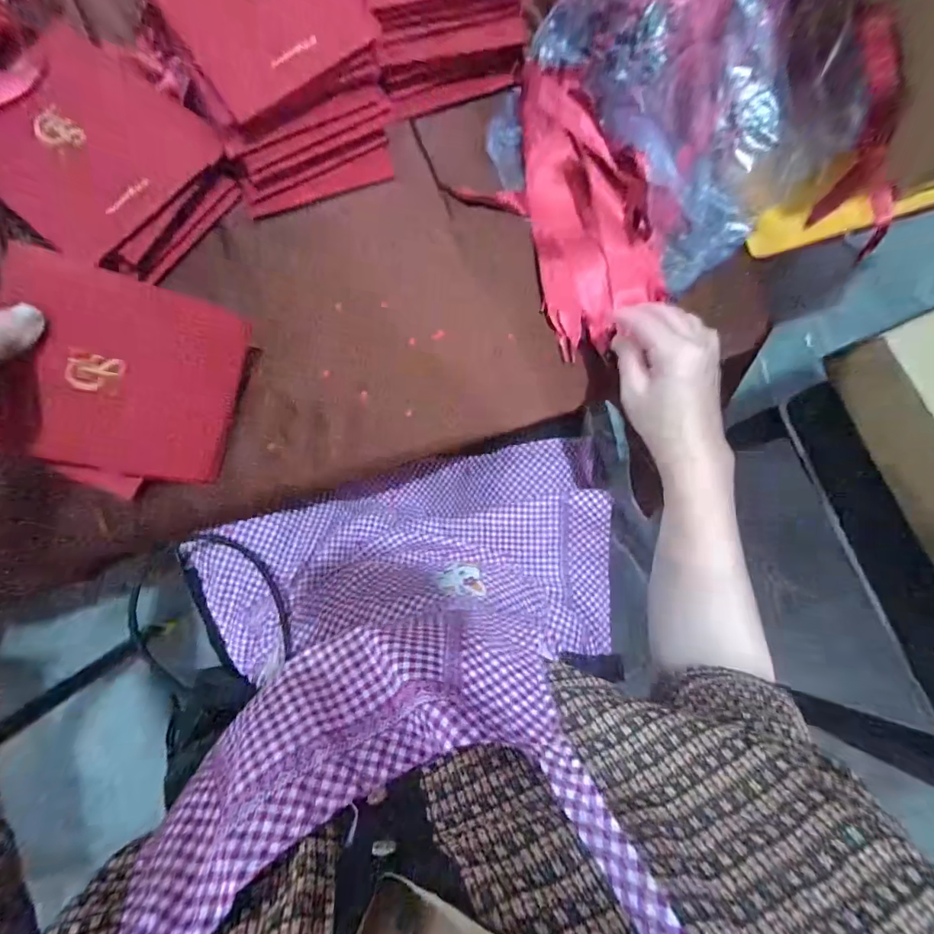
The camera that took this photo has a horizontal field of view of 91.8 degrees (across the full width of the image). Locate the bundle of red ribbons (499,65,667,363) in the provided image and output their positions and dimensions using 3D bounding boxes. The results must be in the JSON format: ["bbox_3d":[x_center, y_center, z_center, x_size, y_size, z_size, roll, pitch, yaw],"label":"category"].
[{"bbox_3d":[0.107,-0.242,0.417,0.113,0.033,0.263,-10,88,-4],"label":"bundle of red ribbons"}]

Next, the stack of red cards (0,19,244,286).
[{"bbox_3d":[-0.304,-0.256,0.382,0.161,0.067,0.161,41,83,2],"label":"stack of red cards"}]

